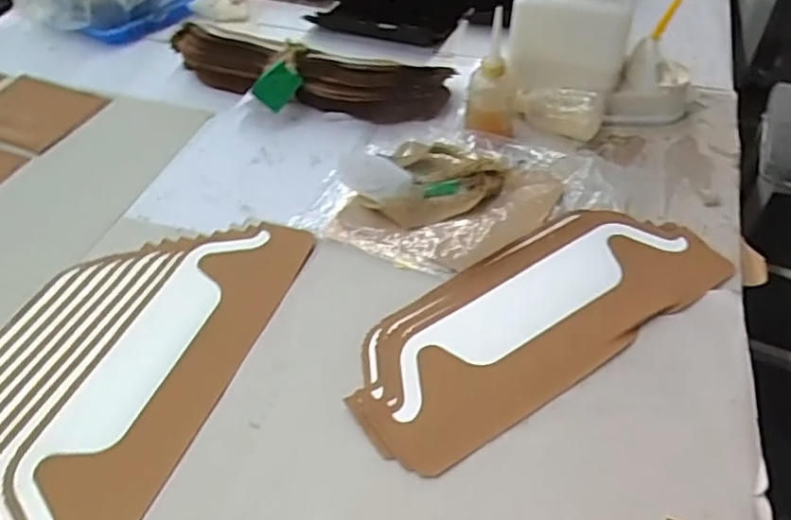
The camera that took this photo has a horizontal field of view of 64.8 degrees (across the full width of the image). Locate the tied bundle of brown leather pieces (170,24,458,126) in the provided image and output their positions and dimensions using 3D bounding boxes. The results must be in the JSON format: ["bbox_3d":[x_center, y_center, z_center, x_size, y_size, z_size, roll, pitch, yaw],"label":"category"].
[{"bbox_3d":[-0.136,-0.281,0.909,0.431,0.075,0.184,6,46,11],"label":"tied bundle of brown leather pieces"}]

